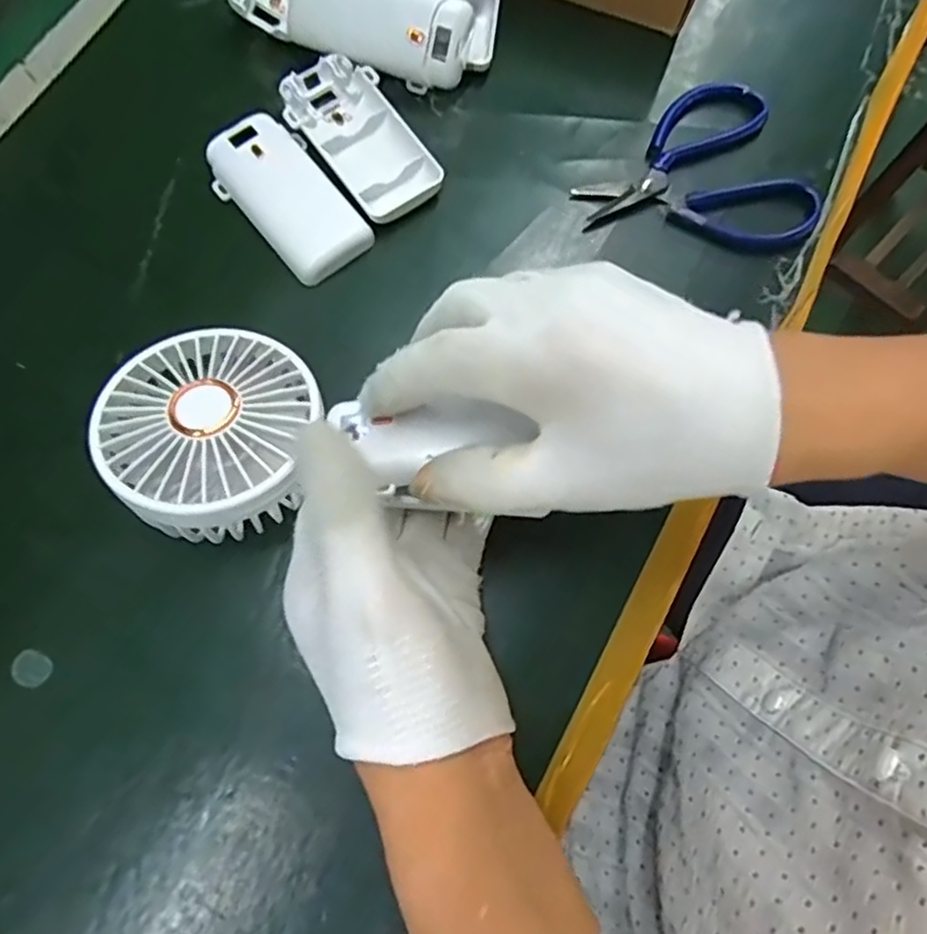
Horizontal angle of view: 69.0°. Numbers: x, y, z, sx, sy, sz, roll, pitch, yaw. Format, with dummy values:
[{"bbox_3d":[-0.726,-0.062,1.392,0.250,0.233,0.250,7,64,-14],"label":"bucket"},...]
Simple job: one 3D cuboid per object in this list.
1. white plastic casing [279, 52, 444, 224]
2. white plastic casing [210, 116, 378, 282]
[{"bbox_3d":[-0.053,-0.171,0.351,0.047,0.016,0.095,-36,79,-11],"label":"white plastic casing"},{"bbox_3d":[-0.089,-0.137,0.341,0.046,0.014,0.090,-41,80,-12],"label":"white plastic casing"}]

